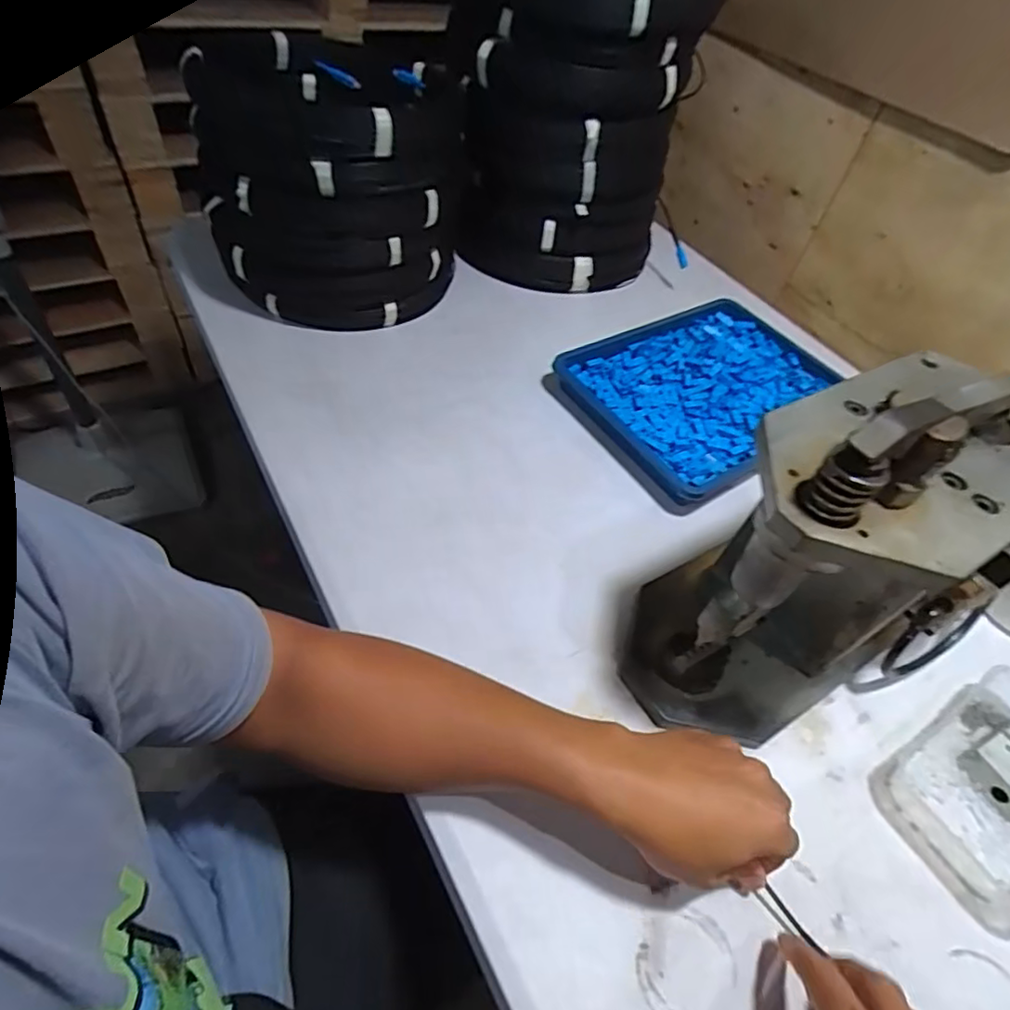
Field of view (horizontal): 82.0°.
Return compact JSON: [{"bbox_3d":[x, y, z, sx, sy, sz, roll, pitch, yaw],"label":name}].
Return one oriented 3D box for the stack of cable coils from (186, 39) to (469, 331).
[{"bbox_3d":[-0.184,-0.348,0.675,0.248,0.237,0.249,19,50,7],"label":"stack of cable coils"}]

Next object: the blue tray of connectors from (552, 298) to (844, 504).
[{"bbox_3d":[0.247,-0.141,0.696,0.314,0.031,0.231,-24,58,-26],"label":"blue tray of connectors"}]

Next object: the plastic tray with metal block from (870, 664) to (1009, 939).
[{"bbox_3d":[0.380,0.211,0.435,0.183,0.033,0.119,-22,57,-25],"label":"plastic tray with metal block"}]

